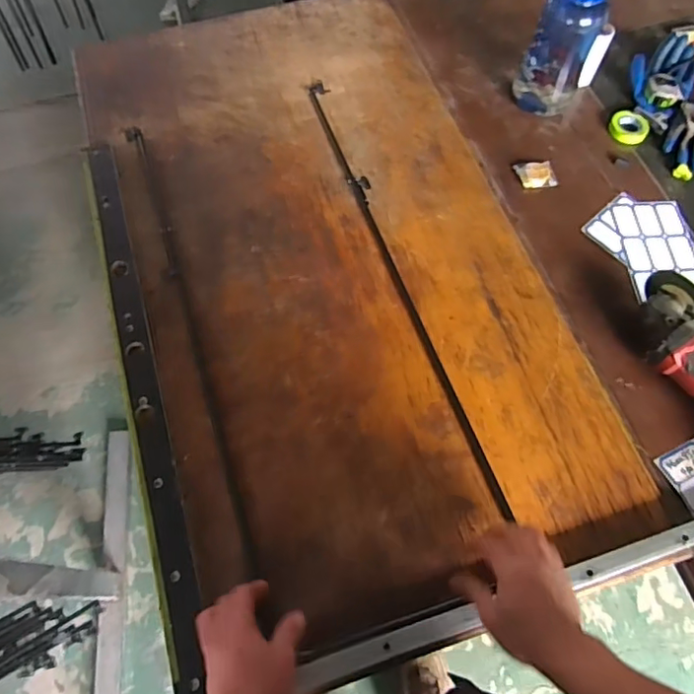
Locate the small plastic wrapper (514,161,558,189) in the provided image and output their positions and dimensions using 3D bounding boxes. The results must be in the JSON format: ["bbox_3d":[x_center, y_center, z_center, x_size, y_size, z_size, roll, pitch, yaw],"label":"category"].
[{"bbox_3d":[0.319,-0.293,0.942,0.060,0.016,0.057,-7,65,-3],"label":"small plastic wrapper"}]

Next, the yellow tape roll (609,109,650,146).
[{"bbox_3d":[0.505,-0.392,0.999,0.069,0.018,0.062,32,69,14],"label":"yellow tape roll"}]

